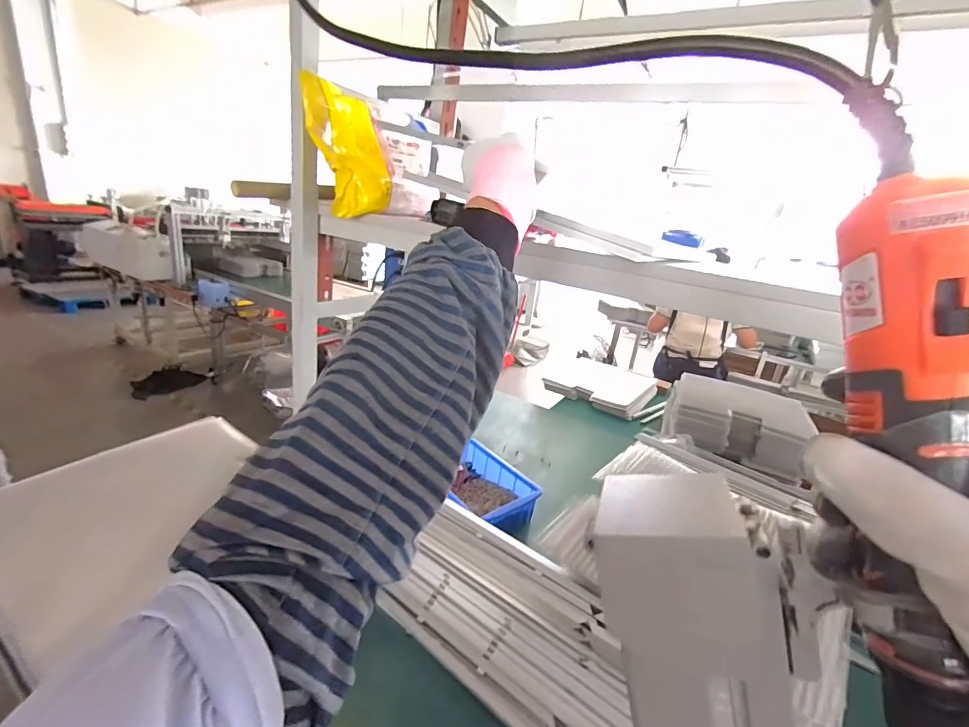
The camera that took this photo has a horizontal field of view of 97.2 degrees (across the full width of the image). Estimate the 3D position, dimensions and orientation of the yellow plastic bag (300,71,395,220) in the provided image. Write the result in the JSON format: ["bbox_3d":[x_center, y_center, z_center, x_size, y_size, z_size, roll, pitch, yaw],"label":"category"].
[{"bbox_3d":[-0.199,-0.310,0.613,0.098,0.187,0.061,-19,22,-2],"label":"yellow plastic bag"}]

